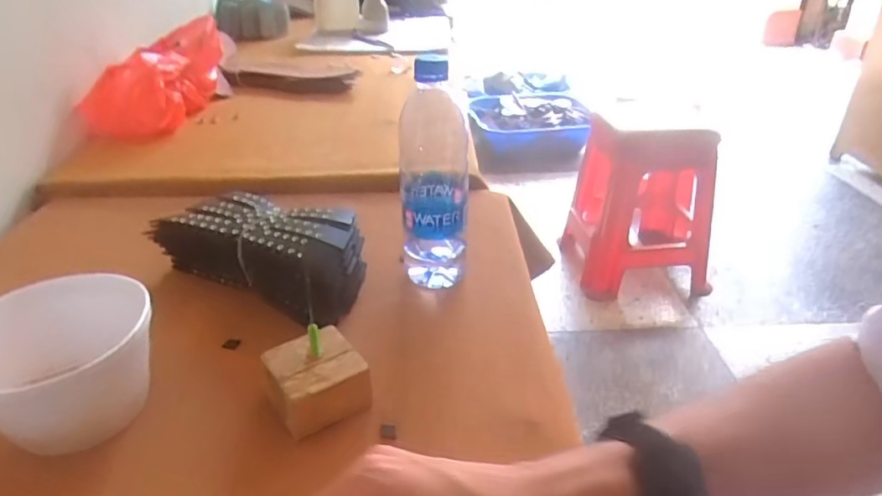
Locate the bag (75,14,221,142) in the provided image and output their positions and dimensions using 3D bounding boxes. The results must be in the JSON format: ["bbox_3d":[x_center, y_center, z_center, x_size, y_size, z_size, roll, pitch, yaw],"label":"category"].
[{"bbox_3d":[-0.484,-0.305,1.031,0.124,0.113,0.374,-2,31,-1],"label":"bag"}]

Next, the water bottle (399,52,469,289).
[{"bbox_3d":[-0.006,-0.064,0.551,0.066,0.216,0.062,-1,31,1],"label":"water bottle"}]

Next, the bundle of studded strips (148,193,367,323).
[{"bbox_3d":[-0.175,0.001,0.577,0.218,0.065,0.099,14,34,24],"label":"bundle of studded strips"}]

